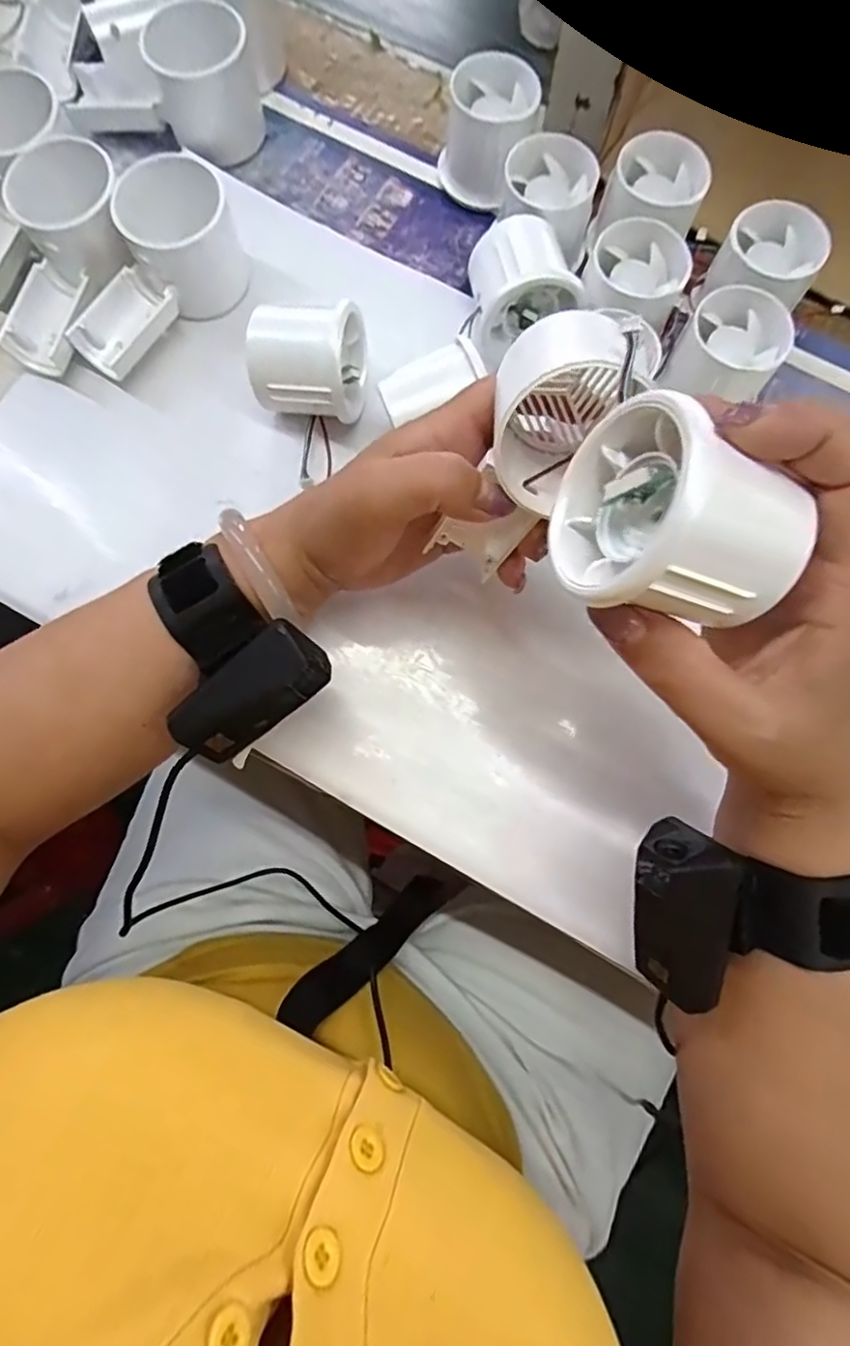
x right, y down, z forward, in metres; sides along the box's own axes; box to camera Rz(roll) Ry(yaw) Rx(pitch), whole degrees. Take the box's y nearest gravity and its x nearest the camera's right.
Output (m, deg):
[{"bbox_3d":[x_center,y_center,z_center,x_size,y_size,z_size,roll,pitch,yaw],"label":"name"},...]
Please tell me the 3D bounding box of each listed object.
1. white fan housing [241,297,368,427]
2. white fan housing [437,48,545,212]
[{"bbox_3d":[-0.063,-0.162,0.334,0.057,0.055,0.050,6,77,1],"label":"white fan housing"},{"bbox_3d":[0.037,-0.315,0.369,0.056,0.046,0.060,6,77,1],"label":"white fan housing"}]

